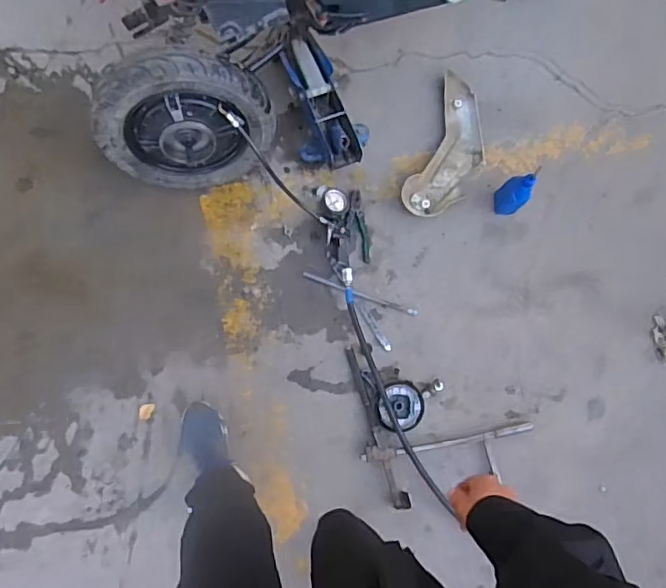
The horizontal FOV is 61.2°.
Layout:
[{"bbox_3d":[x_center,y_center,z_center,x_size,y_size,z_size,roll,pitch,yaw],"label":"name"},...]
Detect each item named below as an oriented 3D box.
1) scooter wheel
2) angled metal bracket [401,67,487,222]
[{"bbox_3d":[-0.322,-0.366,1.256,0.378,0.385,0.086,-8,63,-6],"label":"scooter wheel"},{"bbox_3d":[0.313,-0.381,1.506,0.171,0.044,0.392,23,80,-3],"label":"angled metal bracket"}]

